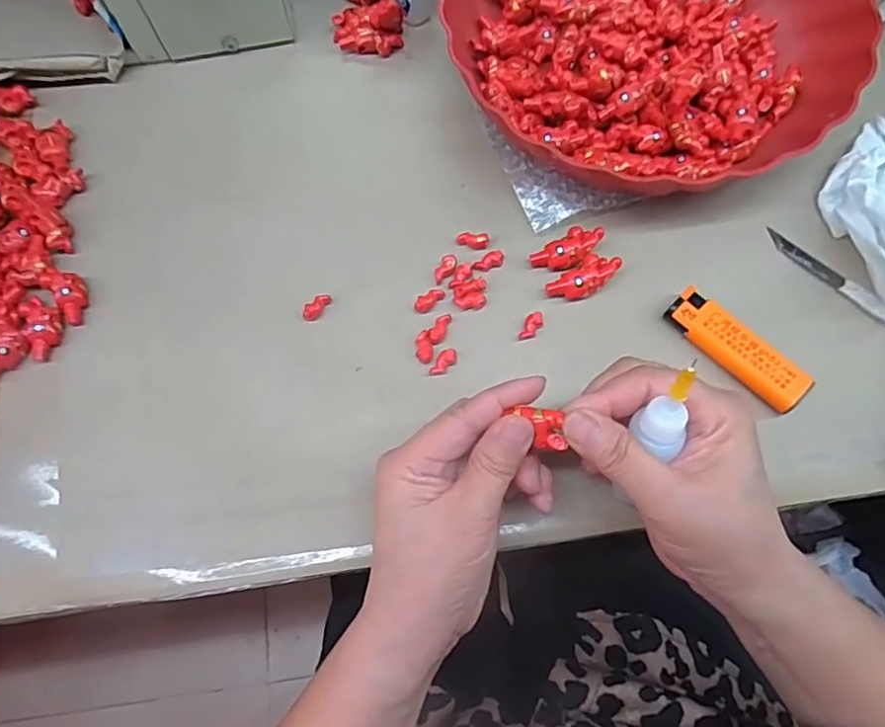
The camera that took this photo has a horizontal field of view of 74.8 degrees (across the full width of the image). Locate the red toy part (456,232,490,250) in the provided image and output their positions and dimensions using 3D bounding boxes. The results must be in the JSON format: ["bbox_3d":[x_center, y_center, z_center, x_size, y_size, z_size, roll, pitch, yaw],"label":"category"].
[{"bbox_3d":[0.018,-0.073,0.342,0.018,0.007,0.008,14,71,6],"label":"red toy part"}]

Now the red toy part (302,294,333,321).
[{"bbox_3d":[-0.073,-0.033,0.333,0.008,0.006,0.020,35,74,12],"label":"red toy part"}]

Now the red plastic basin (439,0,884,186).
[{"bbox_3d":[0.123,-0.214,0.366,0.235,0.062,0.228,0,70,1],"label":"red plastic basin"}]

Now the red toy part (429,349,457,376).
[{"bbox_3d":[0.000,0.000,0.320,0.018,0.004,0.009,-43,75,-13],"label":"red toy part"}]

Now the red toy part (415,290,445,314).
[{"bbox_3d":[-0.008,-0.036,0.332,0.018,0.005,0.009,-38,74,-12],"label":"red toy part"}]

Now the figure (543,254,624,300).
[{"bbox_3d":[0.079,-0.048,0.325,0.042,0.010,0.020,-27,72,4],"label":"figure"}]

